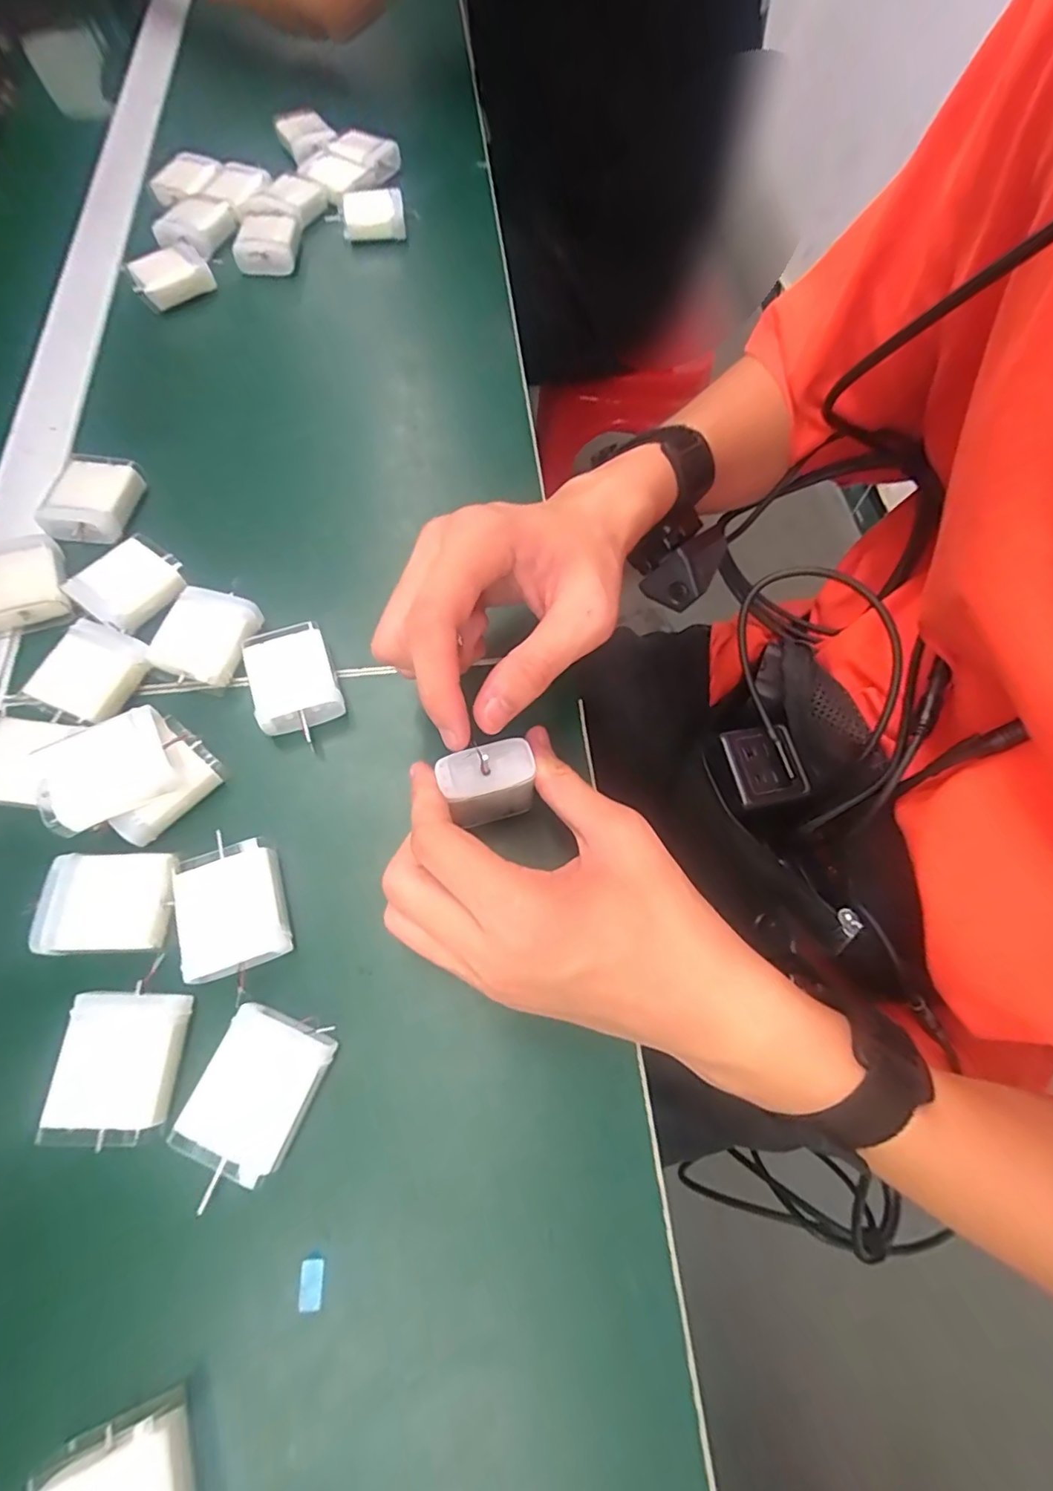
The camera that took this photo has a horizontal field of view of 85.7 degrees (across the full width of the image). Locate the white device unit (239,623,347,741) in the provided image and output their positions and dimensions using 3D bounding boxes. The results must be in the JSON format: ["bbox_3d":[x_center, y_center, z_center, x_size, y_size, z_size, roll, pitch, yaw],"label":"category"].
[{"bbox_3d":[-0.121,-0.035,0.294,0.040,0.017,0.058,-20,69,-8],"label":"white device unit"}]

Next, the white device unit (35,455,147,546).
[{"bbox_3d":[-0.252,-0.145,0.329,0.042,0.021,0.051,7,67,3],"label":"white device unit"}]

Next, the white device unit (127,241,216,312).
[{"bbox_3d":[-0.263,-0.348,0.418,0.038,0.017,0.054,41,73,15],"label":"white device unit"}]

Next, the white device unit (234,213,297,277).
[{"bbox_3d":[-0.200,-0.389,0.441,0.041,0.020,0.049,-5,67,-2],"label":"white device unit"}]

